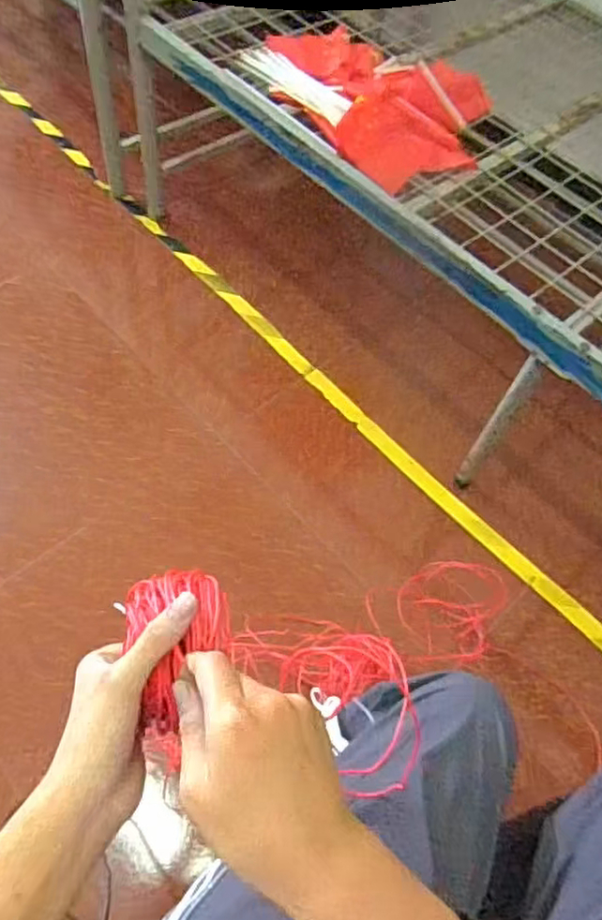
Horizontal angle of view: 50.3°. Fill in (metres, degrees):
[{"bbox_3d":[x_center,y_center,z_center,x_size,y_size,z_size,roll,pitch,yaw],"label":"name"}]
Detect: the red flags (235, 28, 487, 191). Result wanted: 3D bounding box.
[{"bbox_3d":[0.139,-0.652,1.105,0.361,0.075,0.455,-28,67,-21],"label":"red flags"}]

